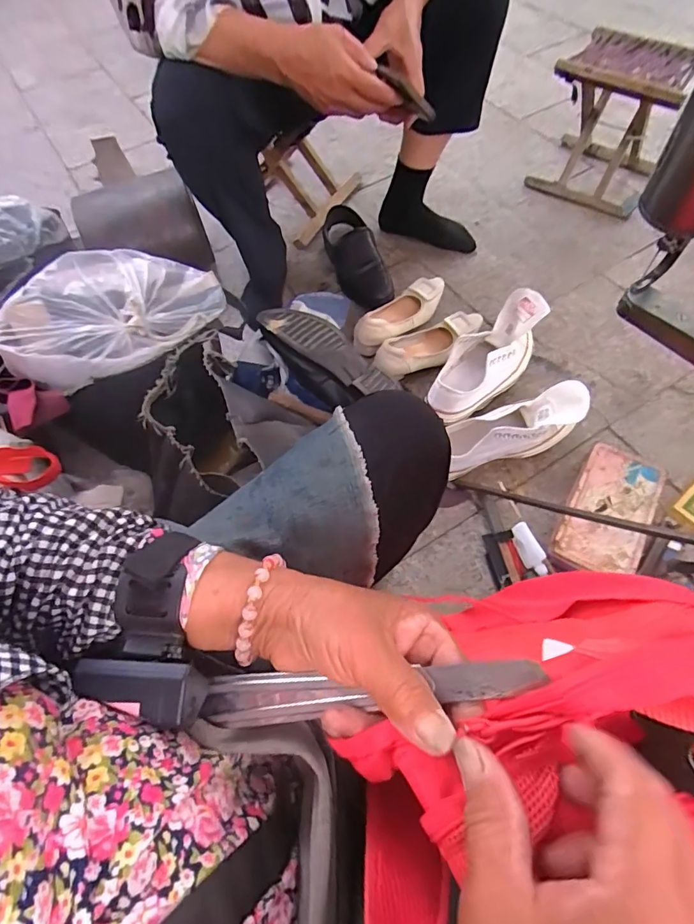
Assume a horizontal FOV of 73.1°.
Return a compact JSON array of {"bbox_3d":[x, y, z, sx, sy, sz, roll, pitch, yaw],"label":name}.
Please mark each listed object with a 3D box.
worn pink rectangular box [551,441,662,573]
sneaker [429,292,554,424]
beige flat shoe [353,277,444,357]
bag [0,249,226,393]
[{"bbox_3d":[0.407,0.083,0.738,0.117,0.047,0.224,26,66,16],"label":"worn pink rectangular box"},{"bbox_3d":[0.246,-0.173,0.840,0.276,0.131,0.098,-41,67,-17],"label":"sneaker"},{"bbox_3d":[0.111,-0.312,0.961,0.087,0.058,0.243,37,70,21],"label":"beige flat shoe"},{"bbox_3d":[-0.342,-0.223,0.686,0.313,0.093,0.197,-27,63,-11],"label":"bag"}]

